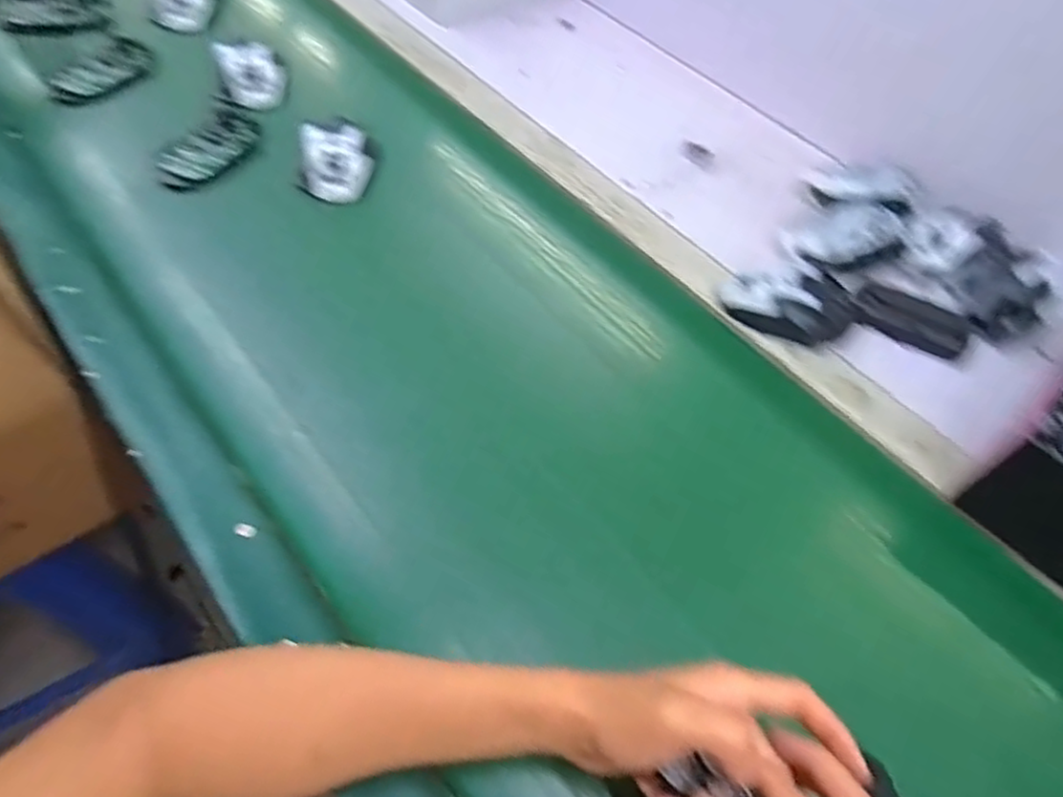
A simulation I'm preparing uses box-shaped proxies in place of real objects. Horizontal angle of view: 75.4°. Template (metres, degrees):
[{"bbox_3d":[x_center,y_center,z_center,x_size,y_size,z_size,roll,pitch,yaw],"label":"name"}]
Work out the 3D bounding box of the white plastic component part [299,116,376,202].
[{"bbox_3d":[-0.189,-0.231,0.668,0.070,0.034,0.080,2,55,-2],"label":"white plastic component part"}]

